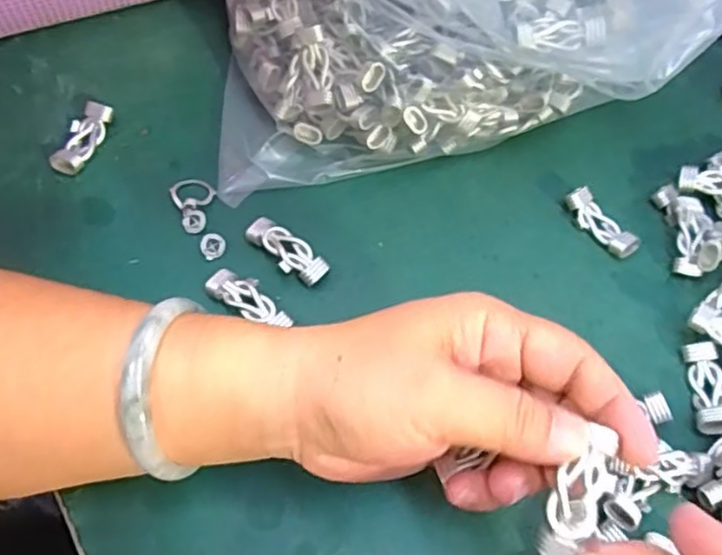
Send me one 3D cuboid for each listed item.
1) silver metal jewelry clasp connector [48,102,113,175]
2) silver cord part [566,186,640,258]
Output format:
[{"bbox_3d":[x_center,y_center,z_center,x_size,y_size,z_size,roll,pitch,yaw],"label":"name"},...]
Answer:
[{"bbox_3d":[-0.151,-0.075,0.361,0.017,0.013,0.042,19,62,7],"label":"silver metal jewelry clasp connector"},{"bbox_3d":[0.130,-0.029,0.360,0.015,0.015,0.044,-33,68,-19],"label":"silver cord part"}]

